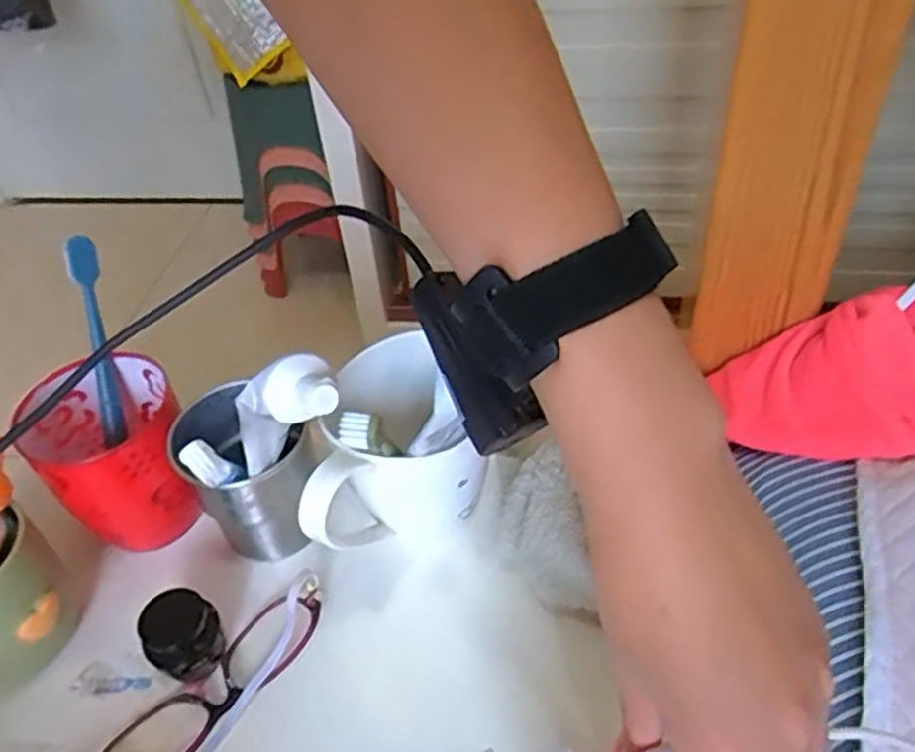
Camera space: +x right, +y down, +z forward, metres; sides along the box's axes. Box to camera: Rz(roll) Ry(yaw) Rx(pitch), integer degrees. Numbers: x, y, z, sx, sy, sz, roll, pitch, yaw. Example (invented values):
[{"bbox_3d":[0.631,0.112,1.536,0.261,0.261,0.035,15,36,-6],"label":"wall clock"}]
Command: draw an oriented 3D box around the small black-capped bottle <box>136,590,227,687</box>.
[{"bbox_3d":[-0.141,0.135,0.388,0.029,0.040,0.035,31,54,34],"label":"small black-capped bottle"}]

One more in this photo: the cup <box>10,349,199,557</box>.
[{"bbox_3d":[-0.197,0.050,0.447,0.077,0.089,0.083,-4,42,3],"label":"cup"}]

